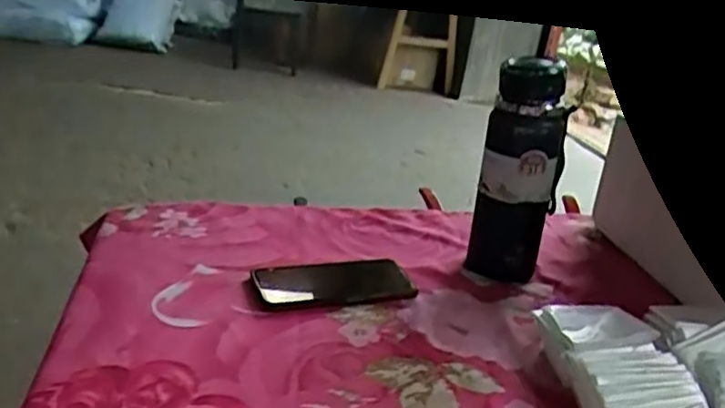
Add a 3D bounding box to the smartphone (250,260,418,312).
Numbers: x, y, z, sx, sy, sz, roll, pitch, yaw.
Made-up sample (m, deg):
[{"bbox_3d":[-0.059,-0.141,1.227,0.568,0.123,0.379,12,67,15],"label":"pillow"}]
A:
[{"bbox_3d":[-0.030,0.079,0.687,0.155,0.010,0.077,-4,24,-22],"label":"smartphone"}]

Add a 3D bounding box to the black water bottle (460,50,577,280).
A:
[{"bbox_3d":[0.170,-0.031,0.734,0.083,0.240,0.065,11,22,13],"label":"black water bottle"}]

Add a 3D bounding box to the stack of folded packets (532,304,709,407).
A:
[{"bbox_3d":[0.211,0.149,0.533,0.091,0.046,0.204,2,22,-9],"label":"stack of folded packets"}]

